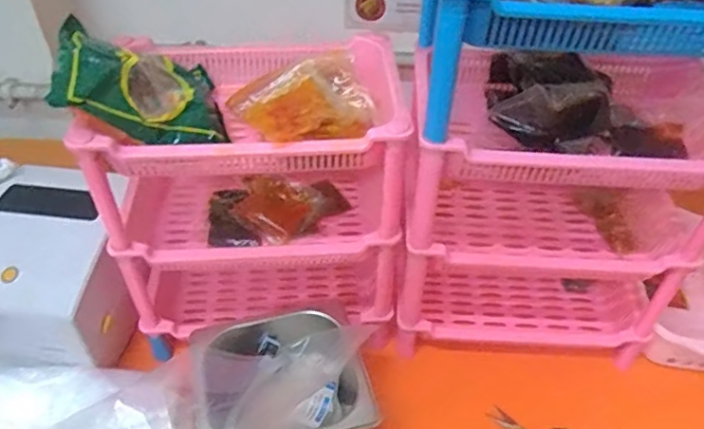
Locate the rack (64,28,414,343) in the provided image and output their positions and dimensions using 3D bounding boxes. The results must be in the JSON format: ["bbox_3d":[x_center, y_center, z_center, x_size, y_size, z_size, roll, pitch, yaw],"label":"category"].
[{"bbox_3d":[-0.110,-0.010,0.670,0.297,0.330,0.184,-3,44,-4],"label":"rack"}]

